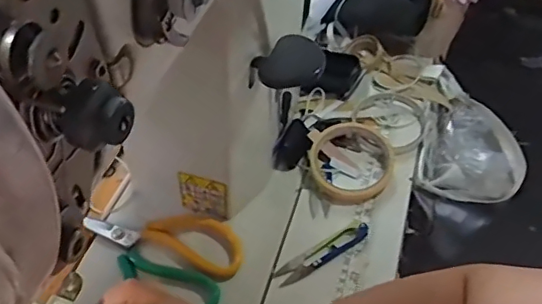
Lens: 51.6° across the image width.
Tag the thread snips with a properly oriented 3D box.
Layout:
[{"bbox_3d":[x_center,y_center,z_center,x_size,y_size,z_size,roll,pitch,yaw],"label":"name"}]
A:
[{"bbox_3d":[0.052,0.098,0.551,0.102,0.008,0.021,-28,50,-18],"label":"thread snips"}]

